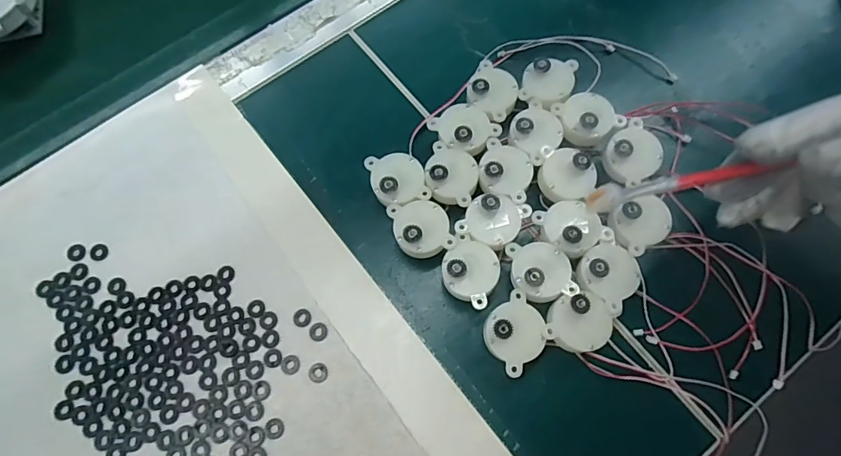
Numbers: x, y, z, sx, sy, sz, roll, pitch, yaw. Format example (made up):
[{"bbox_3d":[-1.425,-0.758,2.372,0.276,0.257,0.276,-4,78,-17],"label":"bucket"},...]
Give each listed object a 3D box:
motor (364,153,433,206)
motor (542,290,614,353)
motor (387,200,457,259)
[{"bbox_3d":[-0.014,-0.027,0.294,0.031,0.032,0.039,-18,73,-6],"label":"motor"},{"bbox_3d":[0.085,0.053,0.262,0.037,0.028,0.030,-13,73,-5],"label":"motor"},{"bbox_3d":[0.001,0.002,0.283,0.031,0.032,0.035,-17,73,-6],"label":"motor"}]

